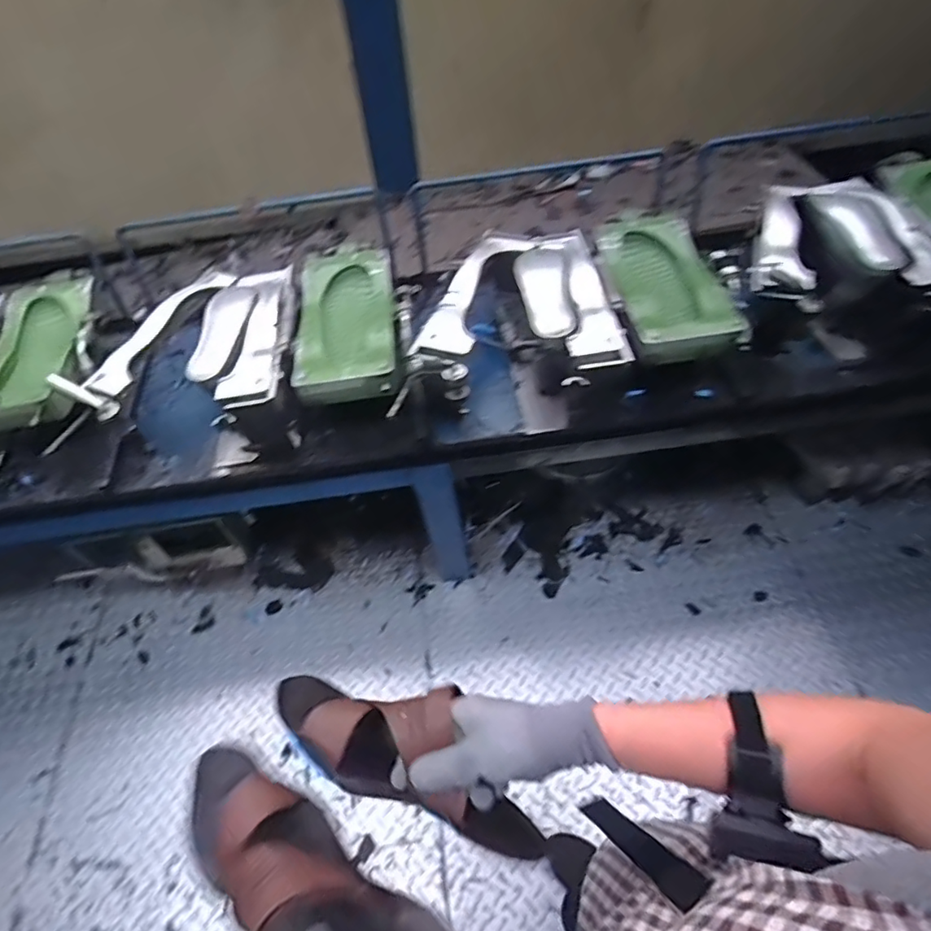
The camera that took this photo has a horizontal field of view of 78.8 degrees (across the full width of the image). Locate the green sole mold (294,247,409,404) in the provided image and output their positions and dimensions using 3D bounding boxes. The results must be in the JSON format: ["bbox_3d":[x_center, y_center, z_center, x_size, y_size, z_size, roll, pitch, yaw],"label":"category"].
[{"bbox_3d":[-0.221,-0.276,1.079,0.185,0.070,0.410,-7,51,-2],"label":"green sole mold"}]

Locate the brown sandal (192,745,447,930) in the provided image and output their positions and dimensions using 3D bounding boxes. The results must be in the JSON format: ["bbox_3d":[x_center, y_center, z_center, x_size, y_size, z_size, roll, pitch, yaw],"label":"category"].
[{"bbox_3d":[-0.122,0.329,0.434,0.280,0.072,0.090,27,58,22],"label":"brown sandal"}]

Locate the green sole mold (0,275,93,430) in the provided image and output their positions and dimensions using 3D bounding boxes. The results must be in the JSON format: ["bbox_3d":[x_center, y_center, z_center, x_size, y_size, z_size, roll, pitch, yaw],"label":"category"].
[{"bbox_3d":[-0.832,-0.221,1.095,0.209,0.056,0.397,-13,52,-7],"label":"green sole mold"}]

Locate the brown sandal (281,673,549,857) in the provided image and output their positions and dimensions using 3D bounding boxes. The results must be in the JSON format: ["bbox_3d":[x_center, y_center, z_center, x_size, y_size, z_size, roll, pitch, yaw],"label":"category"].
[{"bbox_3d":[-0.050,0.254,0.513,0.262,0.063,0.104,21,56,21],"label":"brown sandal"}]

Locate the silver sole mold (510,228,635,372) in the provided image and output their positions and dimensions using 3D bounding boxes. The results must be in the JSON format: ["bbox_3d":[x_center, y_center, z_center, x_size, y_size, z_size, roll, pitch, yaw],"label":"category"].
[{"bbox_3d":[0.188,-0.327,1.066,0.165,0.042,0.395,-8,51,-2],"label":"silver sole mold"}]

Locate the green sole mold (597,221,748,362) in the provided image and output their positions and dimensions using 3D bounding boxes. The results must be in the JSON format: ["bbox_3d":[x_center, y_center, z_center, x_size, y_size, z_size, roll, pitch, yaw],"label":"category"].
[{"bbox_3d":[0.376,-0.358,1.092,0.192,0.073,0.372,-12,58,4],"label":"green sole mold"}]

